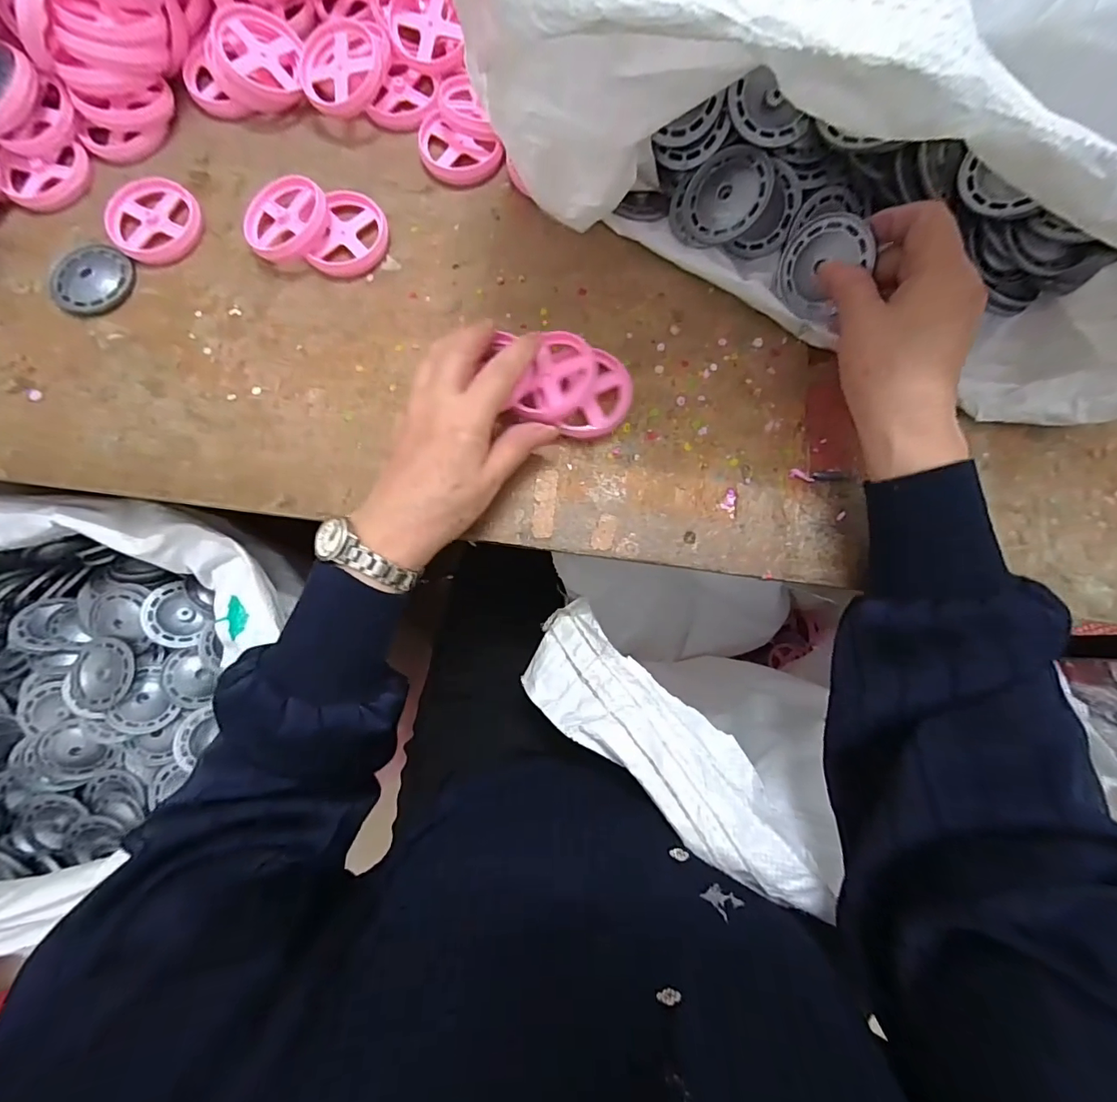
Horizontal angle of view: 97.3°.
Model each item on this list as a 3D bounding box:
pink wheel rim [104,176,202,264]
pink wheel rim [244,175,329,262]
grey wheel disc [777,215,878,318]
[{"bbox_3d":[-0.301,-0.249,0.365,0.064,0.006,0.067,-9,81,-1],"label":"pink wheel rim"},{"bbox_3d":[-0.201,-0.243,0.360,0.062,0.011,0.062,22,91,10],"label":"pink wheel rim"},{"bbox_3d":[0.170,-0.186,0.318,0.004,0.056,0.052,-29,72,-35],"label":"grey wheel disc"}]

